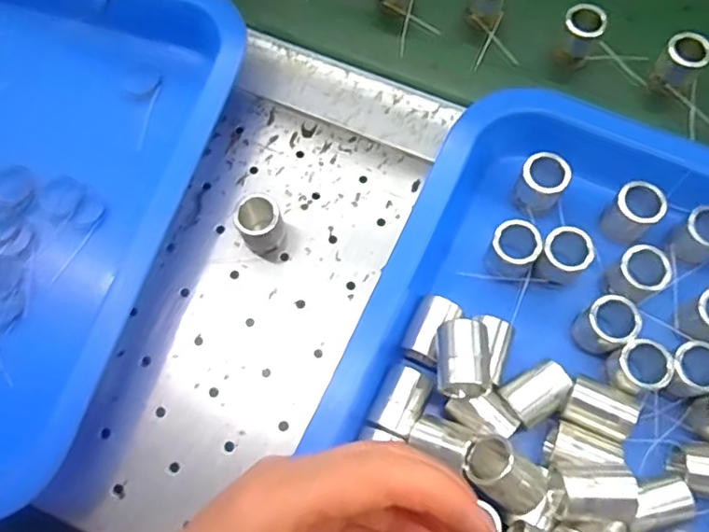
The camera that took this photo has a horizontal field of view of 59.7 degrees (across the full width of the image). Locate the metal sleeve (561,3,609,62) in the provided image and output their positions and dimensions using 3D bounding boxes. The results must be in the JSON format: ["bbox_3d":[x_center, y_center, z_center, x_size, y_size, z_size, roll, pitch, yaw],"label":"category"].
[{"bbox_3d":[0.133,-0.135,0.368,0.022,0.036,0.020,0,71,1],"label":"metal sleeve"}]

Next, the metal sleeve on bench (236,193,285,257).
[{"bbox_3d":[-0.048,-0.020,0.321,0.022,0.033,0.020,0,71,1],"label":"metal sleeve on bench"}]

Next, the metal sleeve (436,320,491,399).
[{"bbox_3d":[0.048,0.043,0.281,0.022,0.024,0.034,4,71,3],"label":"metal sleeve"}]

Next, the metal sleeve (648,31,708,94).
[{"bbox_3d":[0.187,-0.115,0.358,0.023,0.035,0.020,29,74,11],"label":"metal sleeve"}]

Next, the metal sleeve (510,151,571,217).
[{"bbox_3d":[0.096,-0.042,0.317,0.023,0.025,0.022,25,74,10],"label":"metal sleeve"}]

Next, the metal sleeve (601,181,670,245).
[{"bbox_3d":[0.140,-0.027,0.312,0.020,0.027,0.022,0,71,1],"label":"metal sleeve"}]

